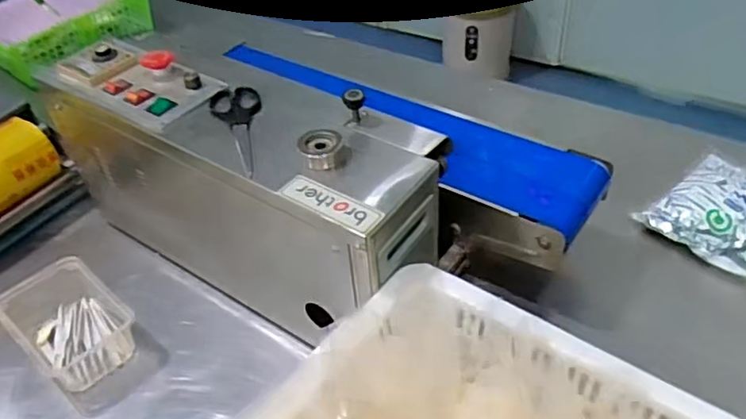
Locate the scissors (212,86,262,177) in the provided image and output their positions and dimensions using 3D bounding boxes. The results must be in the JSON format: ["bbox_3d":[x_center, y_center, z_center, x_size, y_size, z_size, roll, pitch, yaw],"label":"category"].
[{"bbox_3d":[-0.149,-0.088,0.681,0.056,0.006,0.164,-11,44,-4],"label":"scissors"}]

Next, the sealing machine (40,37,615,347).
[{"bbox_3d":[-0.072,-0.068,0.814,0.646,0.260,0.341,23,51,28],"label":"sealing machine"}]

